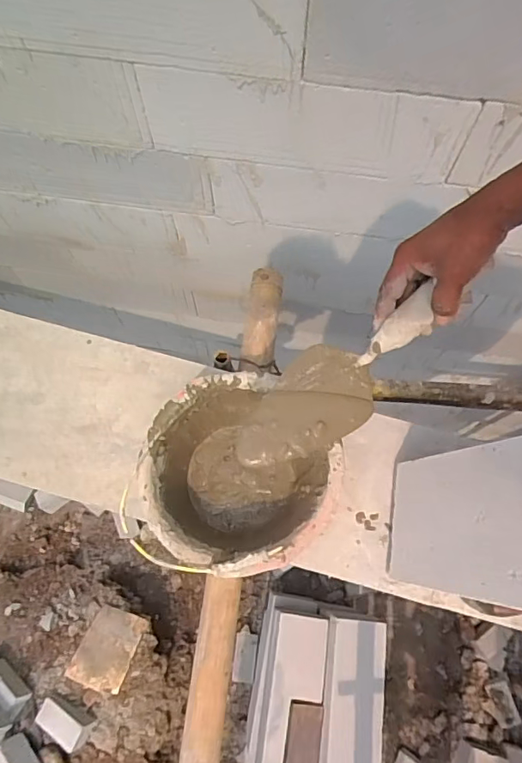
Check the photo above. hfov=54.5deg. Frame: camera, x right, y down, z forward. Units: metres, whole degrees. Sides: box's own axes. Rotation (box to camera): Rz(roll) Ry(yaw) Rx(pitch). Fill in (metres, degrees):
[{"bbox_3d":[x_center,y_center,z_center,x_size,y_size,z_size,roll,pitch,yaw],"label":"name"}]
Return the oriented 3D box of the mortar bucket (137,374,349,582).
[{"bbox_3d":[-0.035,0.159,0.820,0.277,0.199,0.271,0,71,0],"label":"mortar bucket"}]

